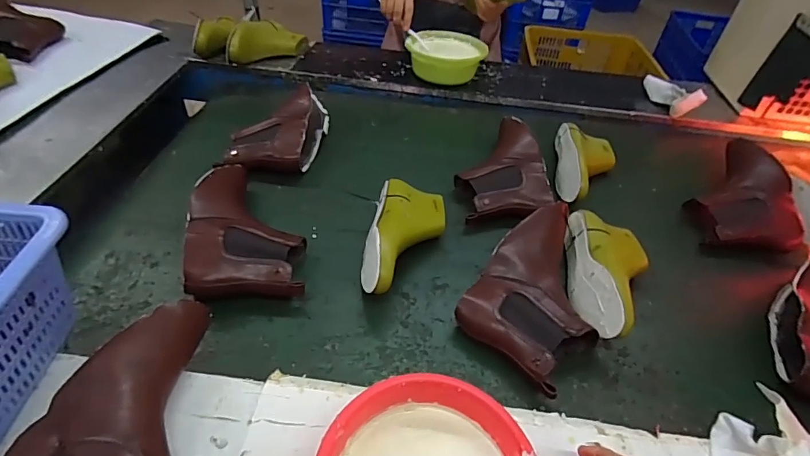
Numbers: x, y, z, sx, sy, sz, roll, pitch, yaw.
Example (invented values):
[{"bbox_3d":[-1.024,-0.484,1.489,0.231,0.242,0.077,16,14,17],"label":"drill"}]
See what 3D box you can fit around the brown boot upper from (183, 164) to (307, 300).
[{"bbox_3d":[-0.231,-0.002,0.662,0.149,0.080,0.231,-4,45,-10],"label":"brown boot upper"}]

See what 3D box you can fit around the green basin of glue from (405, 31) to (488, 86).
[{"bbox_3d":[0.098,-0.412,1.072,0.183,0.069,0.152,21,46,15],"label":"green basin of glue"}]

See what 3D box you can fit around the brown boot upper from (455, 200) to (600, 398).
[{"bbox_3d":[0.191,0.084,0.612,0.161,0.081,0.249,31,49,24],"label":"brown boot upper"}]

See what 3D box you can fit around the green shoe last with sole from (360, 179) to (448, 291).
[{"bbox_3d":[0.001,0.013,0.671,0.110,0.077,0.234,10,44,3],"label":"green shoe last with sole"}]

